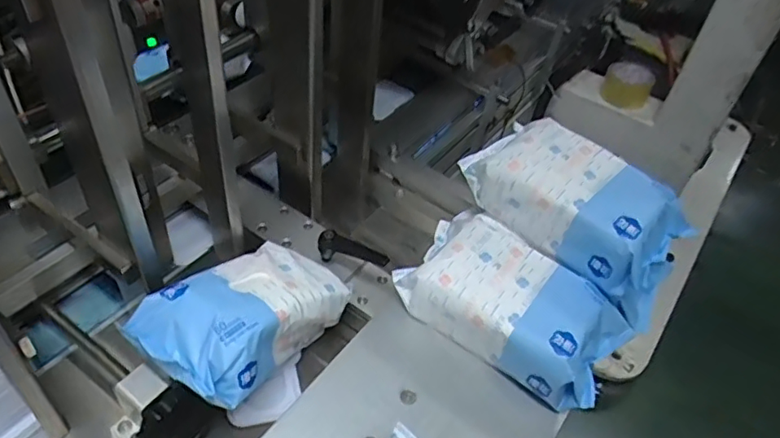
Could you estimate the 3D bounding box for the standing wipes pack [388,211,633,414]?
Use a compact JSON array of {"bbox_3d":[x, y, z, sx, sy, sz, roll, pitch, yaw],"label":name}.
[{"bbox_3d":[0.108,0.070,0.510,0.190,0.060,0.108,31,49,22],"label":"standing wipes pack"}]

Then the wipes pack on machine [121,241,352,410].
[{"bbox_3d":[-0.117,0.073,0.482,0.104,0.071,0.160,29,49,21],"label":"wipes pack on machine"}]

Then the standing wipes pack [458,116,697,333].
[{"bbox_3d":[0.164,-0.014,0.519,0.193,0.074,0.087,36,51,26],"label":"standing wipes pack"}]

